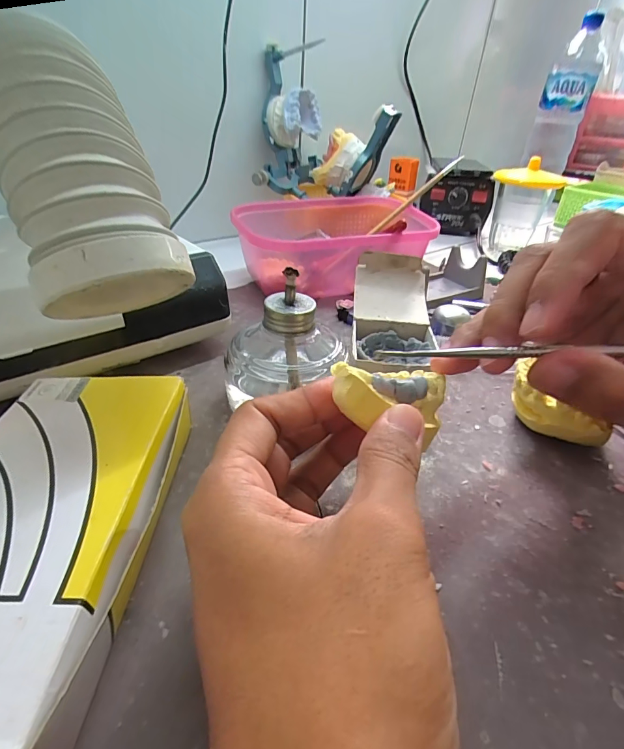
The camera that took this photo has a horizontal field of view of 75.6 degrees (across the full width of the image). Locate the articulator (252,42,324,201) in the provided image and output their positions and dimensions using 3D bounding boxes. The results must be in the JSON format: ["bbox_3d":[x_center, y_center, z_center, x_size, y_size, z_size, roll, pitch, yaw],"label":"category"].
[{"bbox_3d":[-0.026,-0.314,0.497,0.069,0.145,0.122,5,35,2],"label":"articulator"}]

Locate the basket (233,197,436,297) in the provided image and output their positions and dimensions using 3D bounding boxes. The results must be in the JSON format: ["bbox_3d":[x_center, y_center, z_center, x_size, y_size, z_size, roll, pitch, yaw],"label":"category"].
[{"bbox_3d":[0.027,-0.132,0.417,0.202,0.069,0.122,-11,38,-20],"label":"basket"}]

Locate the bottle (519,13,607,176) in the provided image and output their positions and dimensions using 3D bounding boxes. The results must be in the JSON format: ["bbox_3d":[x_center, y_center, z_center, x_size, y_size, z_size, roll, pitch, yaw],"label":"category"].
[{"bbox_3d":[0.485,-0.527,0.770,0.083,0.239,0.084,18,38,20],"label":"bottle"}]

